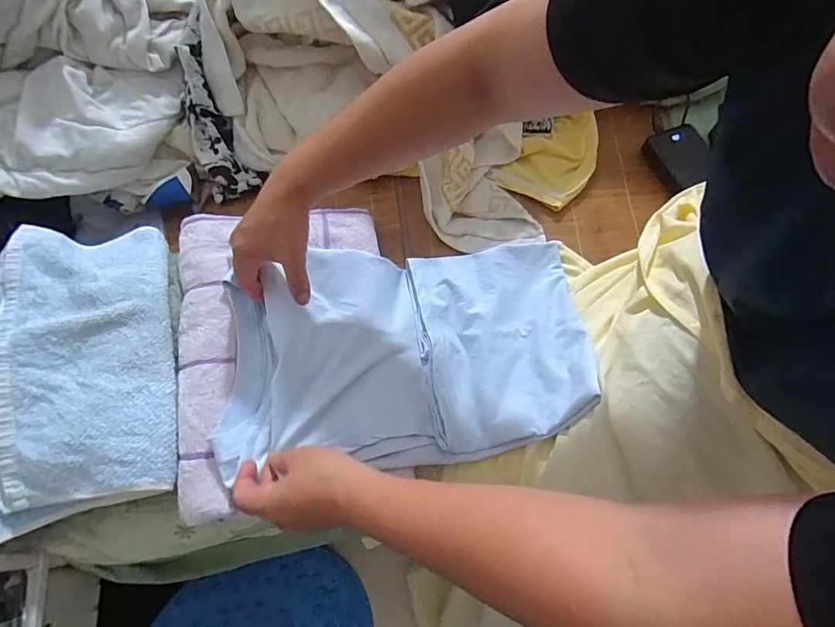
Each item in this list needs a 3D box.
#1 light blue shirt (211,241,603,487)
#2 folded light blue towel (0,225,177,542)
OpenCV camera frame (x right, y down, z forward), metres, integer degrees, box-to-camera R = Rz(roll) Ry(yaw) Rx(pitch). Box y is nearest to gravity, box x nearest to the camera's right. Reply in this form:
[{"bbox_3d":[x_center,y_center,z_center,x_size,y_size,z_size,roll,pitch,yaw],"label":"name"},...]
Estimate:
[{"bbox_3d":[-0.003,0.034,0.487,0.388,0.092,0.244,-8,70,0],"label":"light blue shirt"},{"bbox_3d":[-0.355,0.042,0.462,0.179,0.057,0.312,-16,70,-3],"label":"folded light blue towel"}]

